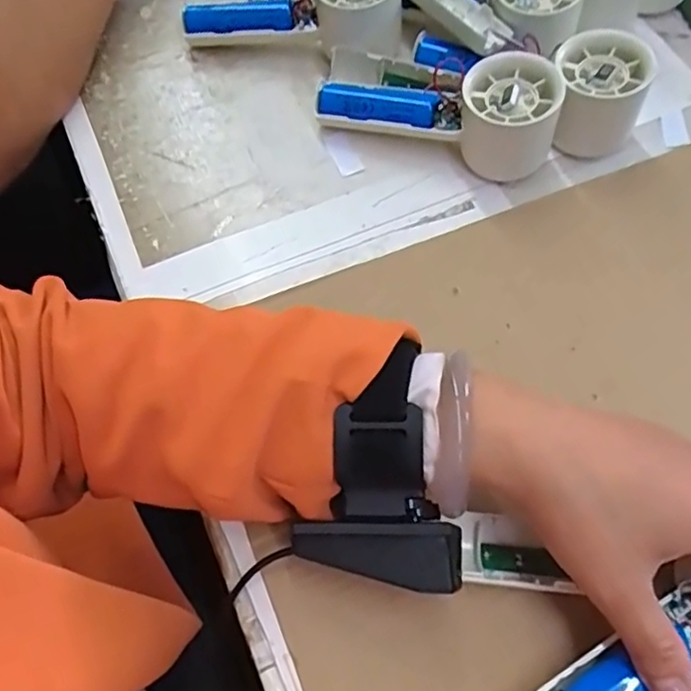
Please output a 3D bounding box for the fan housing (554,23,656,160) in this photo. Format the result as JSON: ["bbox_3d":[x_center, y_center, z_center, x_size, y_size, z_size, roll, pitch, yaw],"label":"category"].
[{"bbox_3d":[0.156,-0.158,0.399,0.057,0.056,0.052,8,66,2],"label":"fan housing"}]

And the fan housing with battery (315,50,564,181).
[{"bbox_3d":[0.058,-0.152,0.396,0.145,0.054,0.056,19,67,6],"label":"fan housing with battery"}]

